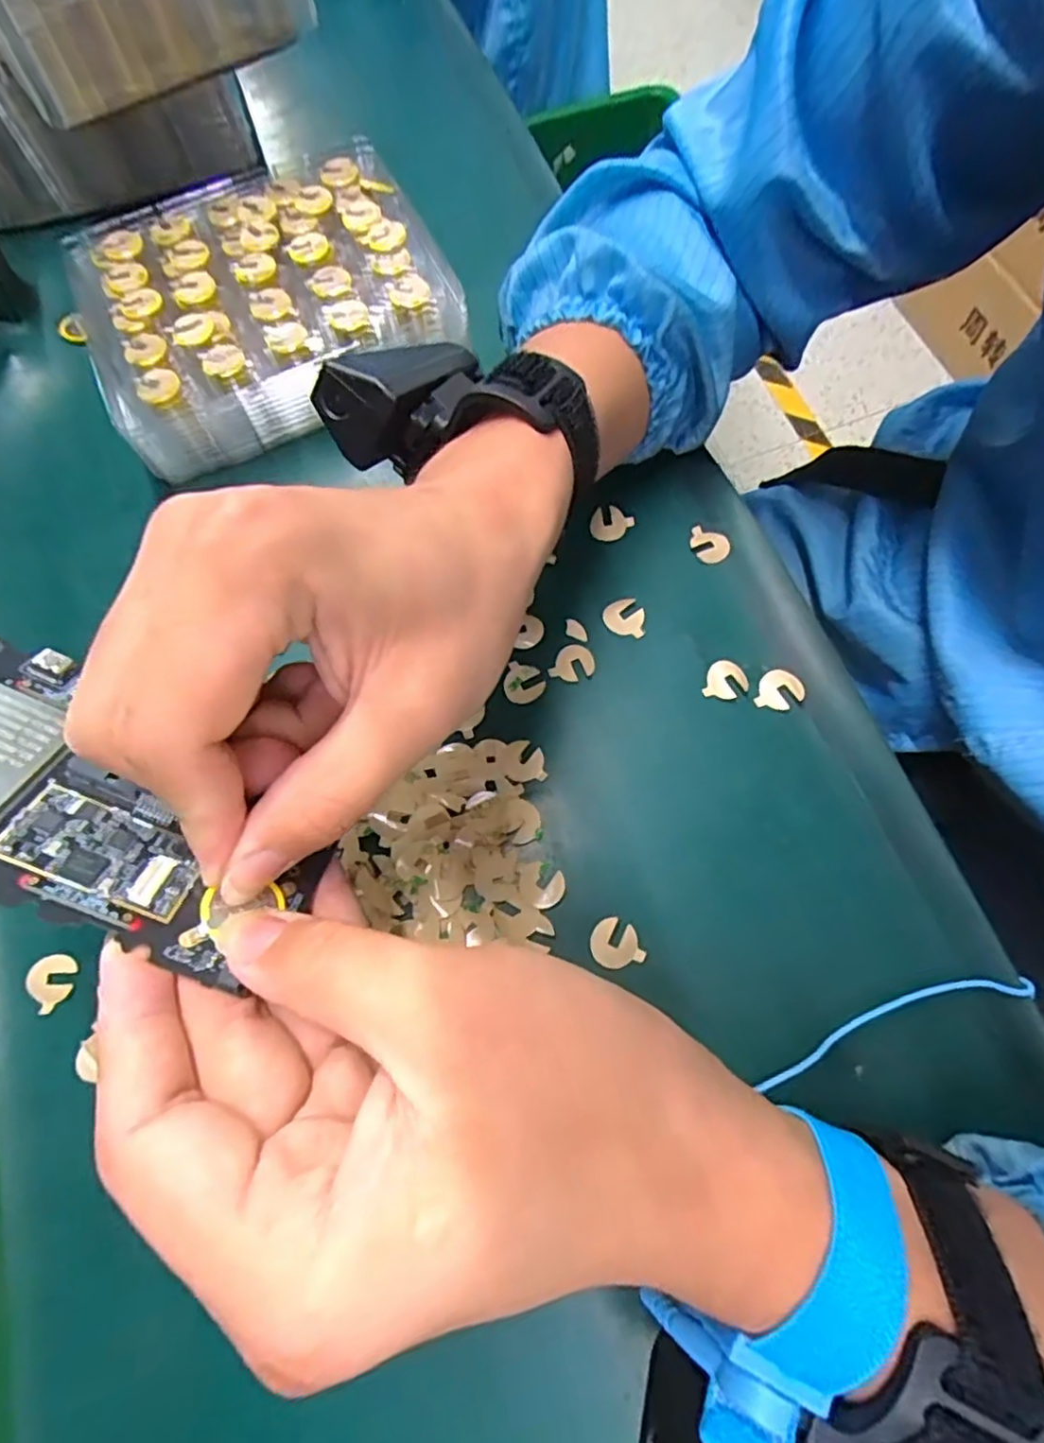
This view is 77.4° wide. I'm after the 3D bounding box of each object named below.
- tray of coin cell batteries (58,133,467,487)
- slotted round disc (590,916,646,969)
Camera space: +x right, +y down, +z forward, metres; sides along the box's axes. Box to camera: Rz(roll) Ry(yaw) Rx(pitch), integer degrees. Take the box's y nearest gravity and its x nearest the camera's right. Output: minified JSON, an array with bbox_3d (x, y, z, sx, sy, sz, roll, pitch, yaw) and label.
[{"bbox_3d":[-0.136,-0.215,0.337,0.180,0.044,0.149,-26,71,-8],"label":"tray of coin cell batteries"},{"bbox_3d":[0.035,0.082,0.242,0.018,0.004,0.018,-1,69,2],"label":"slotted round disc"}]

